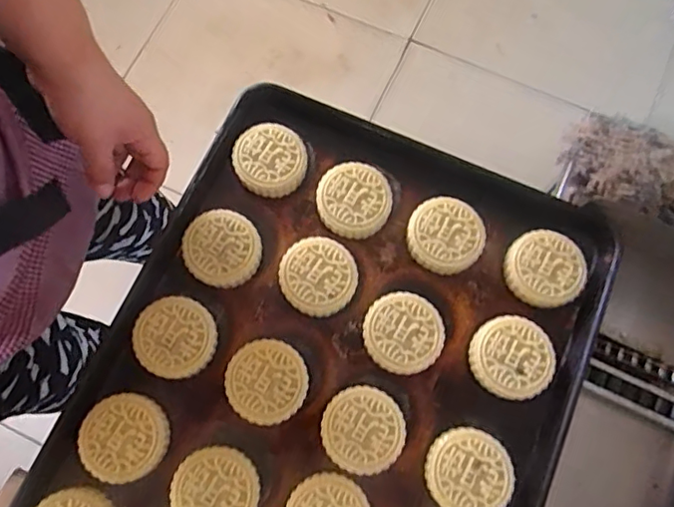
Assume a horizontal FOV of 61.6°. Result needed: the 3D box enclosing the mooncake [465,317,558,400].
[{"bbox_3d":[0.157,0.093,0.505,0.072,0.017,0.069,13,73,6],"label":"mooncake"}]

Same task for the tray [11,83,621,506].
[{"bbox_3d":[-0.024,0.162,0.488,0.397,0.053,0.593,21,74,9],"label":"tray"}]

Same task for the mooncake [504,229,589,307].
[{"bbox_3d":[0.195,0.014,0.529,0.069,0.017,0.070,-1,72,2],"label":"mooncake"}]

